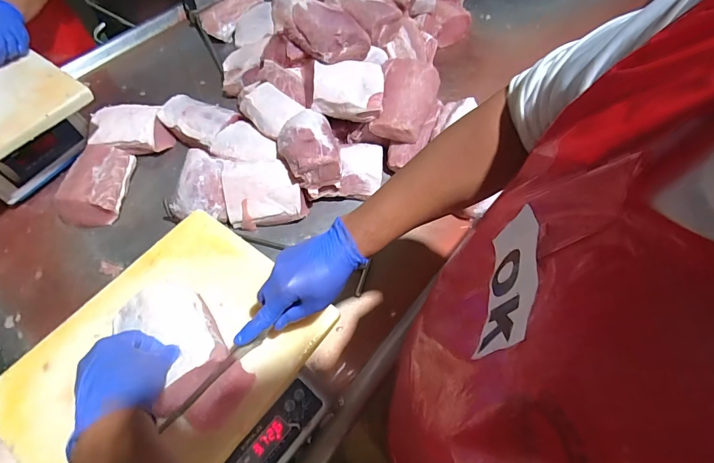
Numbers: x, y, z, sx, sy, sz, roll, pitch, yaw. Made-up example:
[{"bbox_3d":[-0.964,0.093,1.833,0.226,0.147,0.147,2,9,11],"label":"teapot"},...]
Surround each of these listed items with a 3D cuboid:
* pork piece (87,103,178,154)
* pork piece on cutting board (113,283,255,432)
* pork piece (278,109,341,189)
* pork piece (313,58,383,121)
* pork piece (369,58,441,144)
[{"bbox_3d":[-0.509,-0.225,0.910,0.173,0.077,0.113,-1,58,0],"label":"pork piece"},{"bbox_3d":[-0.219,0.145,0.495,0.097,0.047,0.188,-35,72,-20],"label":"pork piece on cutting board"},{"bbox_3d":[-0.097,-0.172,0.804,0.117,0.065,0.164,-15,59,-9],"label":"pork piece"},{"bbox_3d":[-0.016,-0.305,0.846,0.141,0.076,0.115,4,58,3],"label":"pork piece"},{"bbox_3d":[0.104,-0.283,0.856,0.125,0.097,0.163,14,59,9],"label":"pork piece"}]

